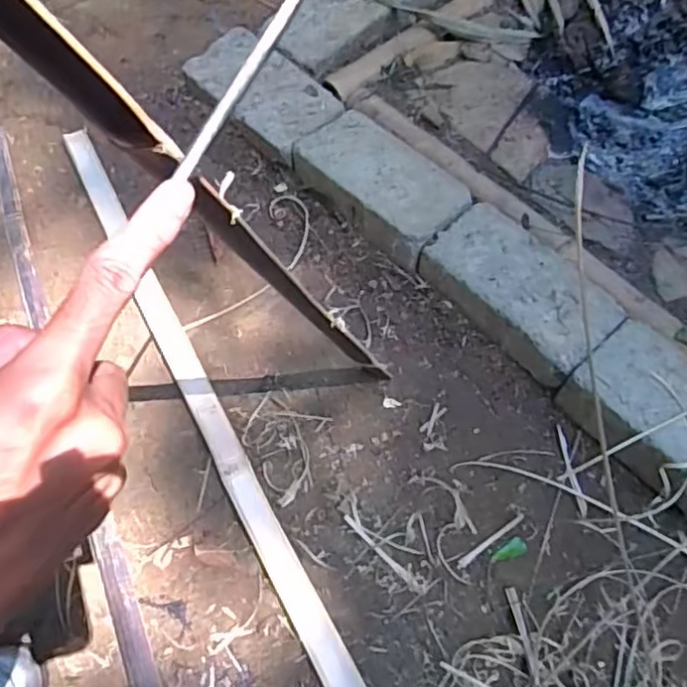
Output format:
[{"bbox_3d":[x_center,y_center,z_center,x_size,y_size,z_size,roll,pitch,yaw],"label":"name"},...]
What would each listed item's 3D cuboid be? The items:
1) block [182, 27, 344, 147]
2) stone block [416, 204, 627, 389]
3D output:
[{"bbox_3d":[-0.106,-0.327,0.840,0.108,0.050,0.208,-41,68,-19],"label":"block"},{"bbox_3d":[0.195,-0.058,0.717,0.115,0.057,0.206,-41,68,-19],"label":"stone block"}]

